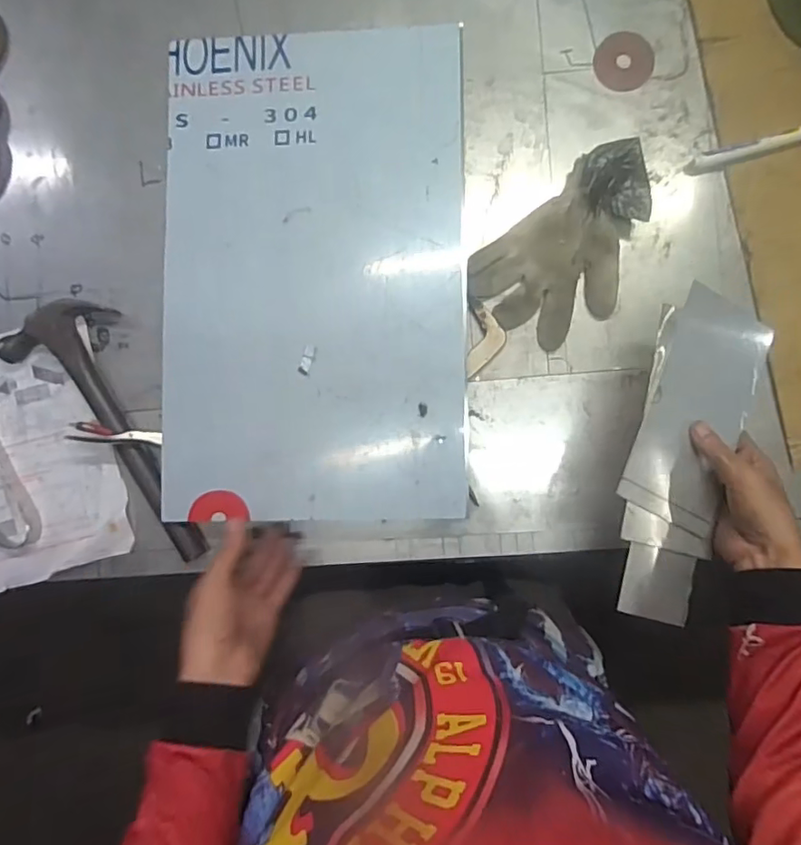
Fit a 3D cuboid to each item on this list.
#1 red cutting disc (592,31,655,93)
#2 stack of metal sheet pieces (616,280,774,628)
[{"bbox_3d":[0.245,-0.396,0.614,0.063,0.004,0.063,0,92,6],"label":"red cutting disc"},{"bbox_3d":[0.257,0.027,0.506,0.110,0.012,0.297,22,82,-15],"label":"stack of metal sheet pieces"}]

